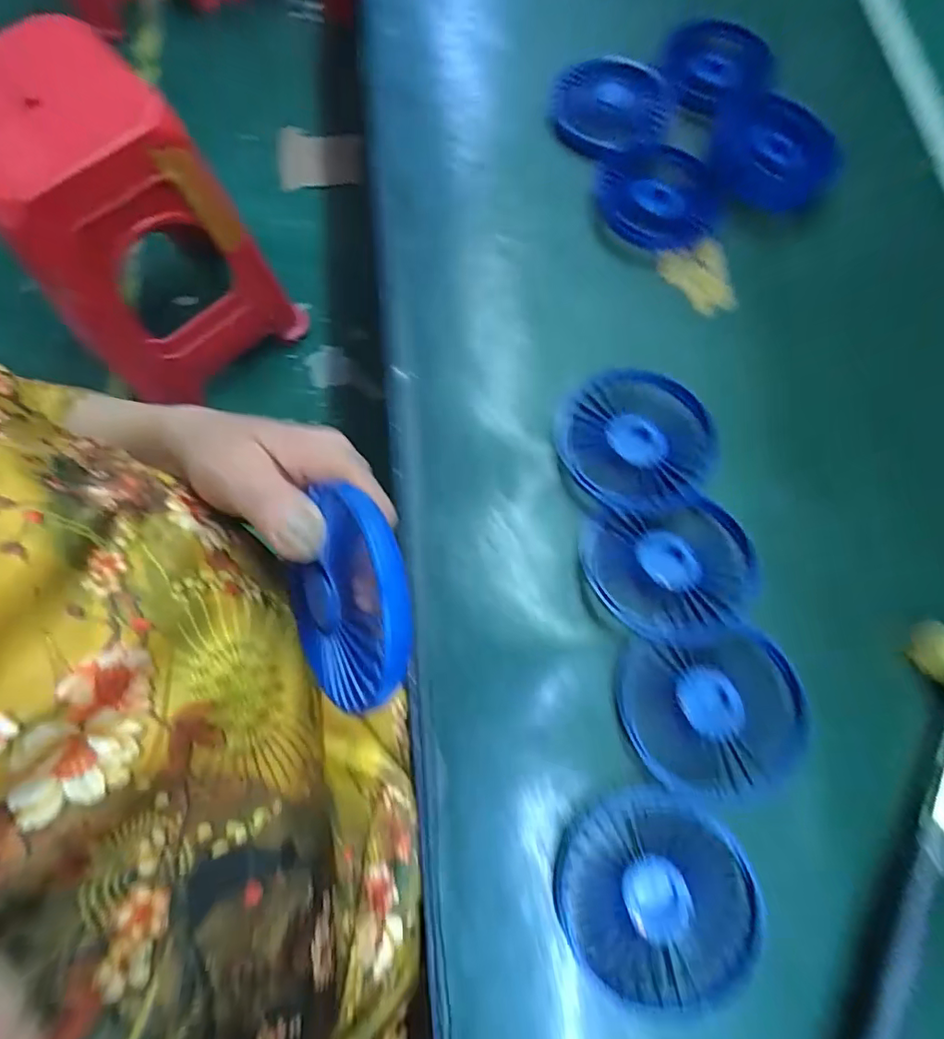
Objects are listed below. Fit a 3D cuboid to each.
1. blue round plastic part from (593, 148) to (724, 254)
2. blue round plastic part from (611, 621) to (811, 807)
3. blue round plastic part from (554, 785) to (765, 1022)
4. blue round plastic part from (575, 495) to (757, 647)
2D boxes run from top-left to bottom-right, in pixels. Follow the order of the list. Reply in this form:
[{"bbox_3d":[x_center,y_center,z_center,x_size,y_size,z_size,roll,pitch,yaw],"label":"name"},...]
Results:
[{"bbox_3d":[0.129,-0.221,0.360,0.079,0.013,0.077,0,74,-2],"label":"blue round plastic part"},{"bbox_3d":[0.122,0.097,0.261,0.087,0.014,0.074,-7,75,-4],"label":"blue round plastic part"},{"bbox_3d":[0.084,0.174,0.239,0.086,0.014,0.085,0,74,-2],"label":"blue round plastic part"},{"bbox_3d":[0.107,0.027,0.280,0.089,0.015,0.073,-6,75,-3],"label":"blue round plastic part"}]

